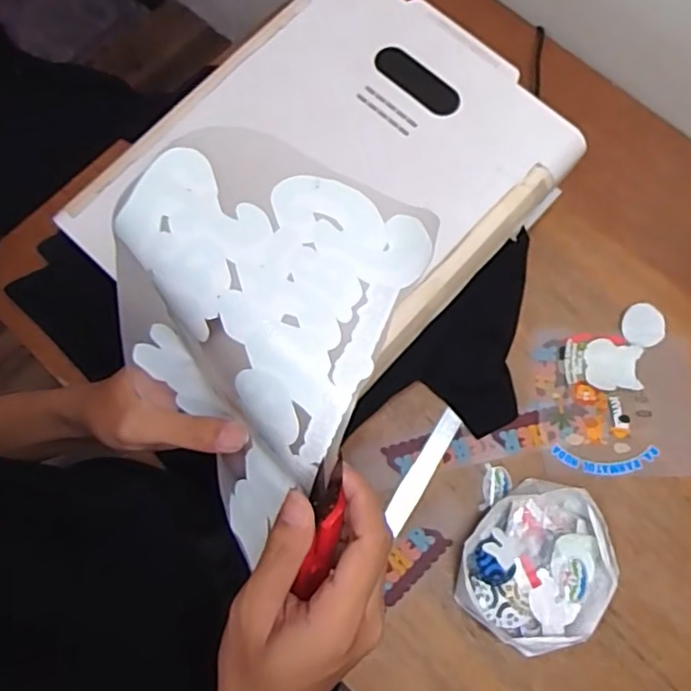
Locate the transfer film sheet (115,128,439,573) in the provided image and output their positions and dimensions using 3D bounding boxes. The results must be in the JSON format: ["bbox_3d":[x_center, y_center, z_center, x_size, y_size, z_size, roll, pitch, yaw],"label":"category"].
[{"bbox_3d":[-0.051,-0.006,0.323,0.137,0.097,0.187,25,76,7],"label":"transfer film sheet"}]

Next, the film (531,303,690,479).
[{"bbox_3d":[0.362,0.063,0.811,0.210,0.011,0.220,-1,74,0],"label":"film"}]

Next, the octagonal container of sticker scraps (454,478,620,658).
[{"bbox_3d":[0.235,0.269,0.737,0.190,0.041,0.164,-41,78,-10],"label":"octagonal container of sticker scraps"}]

